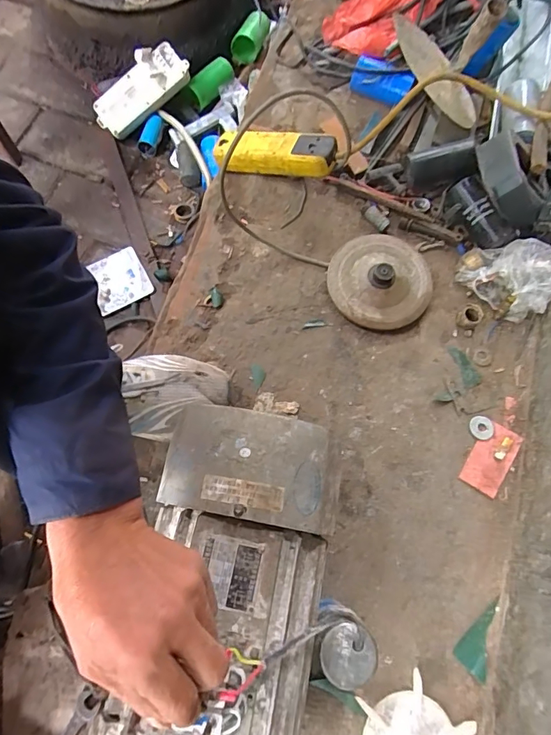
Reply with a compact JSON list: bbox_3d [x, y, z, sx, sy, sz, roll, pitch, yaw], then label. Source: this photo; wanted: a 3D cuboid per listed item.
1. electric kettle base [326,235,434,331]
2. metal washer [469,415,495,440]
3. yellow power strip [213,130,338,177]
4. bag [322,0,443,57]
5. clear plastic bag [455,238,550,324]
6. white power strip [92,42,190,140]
[{"bbox_3d":[0.146,-0.124,0.610,0.139,0.040,0.140,1,71,-2],"label":"electric kettle base"},{"bbox_3d":[0.265,0.077,0.565,0.030,0.004,0.029,1,71,-2],"label":"metal washer"},{"bbox_3d":[-0.002,-0.321,0.666,0.195,0.040,0.062,17,70,24],"label":"yellow power strip"},{"bbox_3d":[0.180,-0.600,0.730,0.130,0.079,0.192,43,75,11],"label":"bag"},{"bbox_3d":[0.318,-0.129,0.597,0.118,0.082,0.095,21,72,5],"label":"clear plastic bag"},{"bbox_3d":[-0.263,-0.539,0.863,0.198,0.040,0.082,-36,106,12],"label":"white power strip"}]

